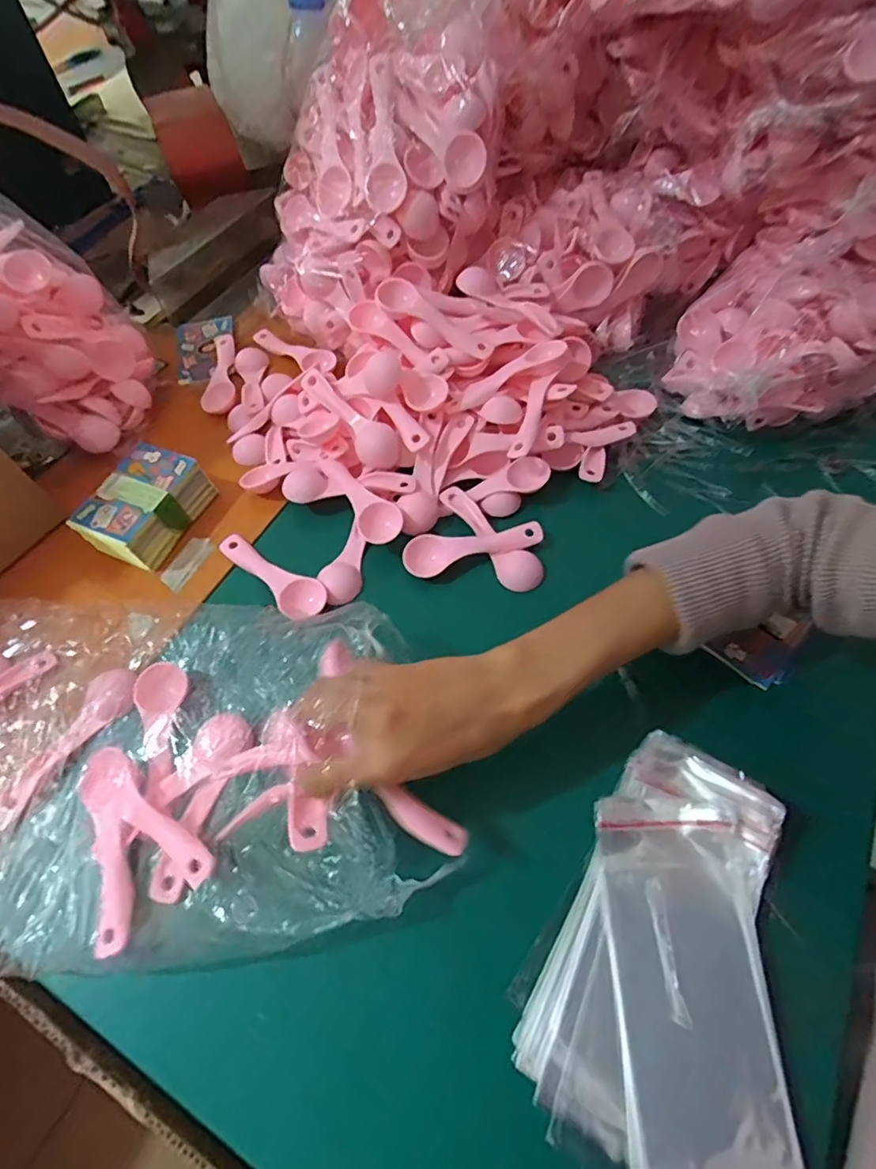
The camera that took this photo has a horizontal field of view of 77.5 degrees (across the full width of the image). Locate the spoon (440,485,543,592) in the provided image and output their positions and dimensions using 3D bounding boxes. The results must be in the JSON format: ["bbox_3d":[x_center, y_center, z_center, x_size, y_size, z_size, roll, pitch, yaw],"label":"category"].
[{"bbox_3d":[0.040,-0.038,0.450,0.034,0.017,0.110,-40,66,-20],"label":"spoon"}]

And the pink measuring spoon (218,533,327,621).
[{"bbox_3d":[-0.132,-0.011,0.435,0.107,0.011,0.033,38,67,21],"label":"pink measuring spoon"}]

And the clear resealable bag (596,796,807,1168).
[{"bbox_3d":[0.131,0.208,0.282,0.076,0.023,0.180,1,60,1],"label":"clear resealable bag"}]

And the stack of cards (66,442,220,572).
[{"bbox_3d":[-0.246,-0.066,0.458,0.067,0.041,0.098,22,62,13],"label":"stack of cards"}]

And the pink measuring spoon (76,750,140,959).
[{"bbox_3d":[-0.196,0.158,0.333,0.035,0.018,0.112,-19,61,-10],"label":"pink measuring spoon"}]

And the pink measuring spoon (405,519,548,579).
[{"bbox_3d":[0.027,-0.033,0.444,0.112,0.012,0.032,-16,61,-8],"label":"pink measuring spoon"}]

